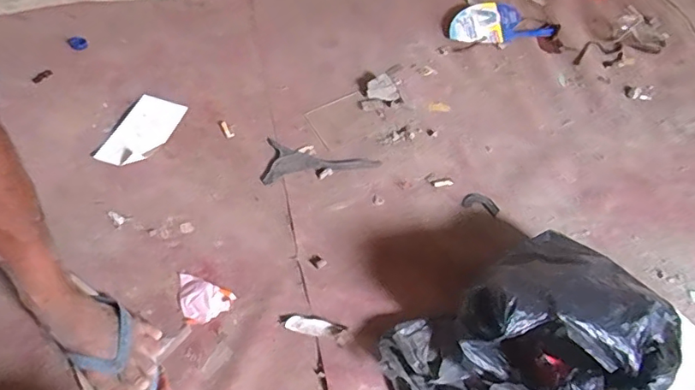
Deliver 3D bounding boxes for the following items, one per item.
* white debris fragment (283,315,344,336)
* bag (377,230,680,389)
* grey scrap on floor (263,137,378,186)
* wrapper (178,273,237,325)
[{"bbox_3d":[-0.054,0.204,0.813,0.087,0.004,0.025,7,58,6],"label":"white debris fragment"},{"bbox_3d":[0.247,0.208,0.712,0.351,0.150,0.246,-27,61,-15],"label":"bag"},{"bbox_3d":[-0.050,-0.065,0.975,0.209,0.006,0.097,-1,58,1],"label":"grey scrap on floor"},{"bbox_3d":[-0.240,0.169,0.832,0.100,0.011,0.070,21,60,14],"label":"wrapper"}]

